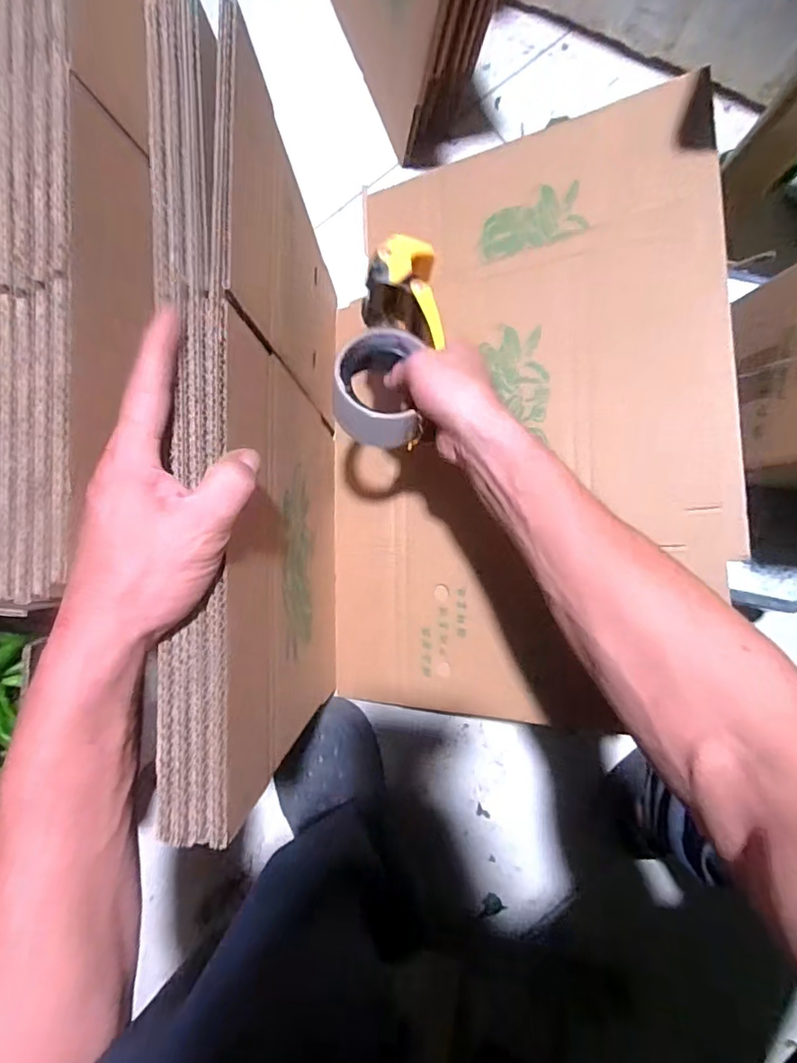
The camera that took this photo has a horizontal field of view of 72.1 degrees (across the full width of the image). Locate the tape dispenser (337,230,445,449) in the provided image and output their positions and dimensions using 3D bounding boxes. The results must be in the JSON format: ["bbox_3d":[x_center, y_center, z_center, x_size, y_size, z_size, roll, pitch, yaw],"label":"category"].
[{"bbox_3d":[-0.006,-0.152,0.456,0.073,0.057,0.177,10,74,-1],"label":"tape dispenser"}]

